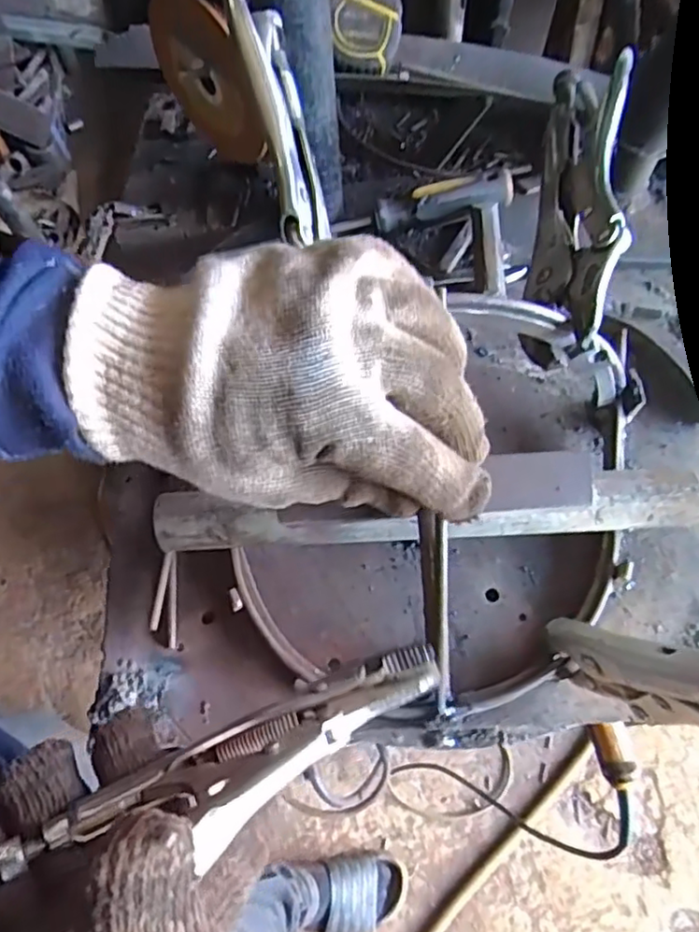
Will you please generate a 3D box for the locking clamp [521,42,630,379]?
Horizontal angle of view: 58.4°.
[{"bbox_3d":[0.132,-0.158,0.359,0.042,0.043,0.232,11,69,6],"label":"locking clamp"}]

